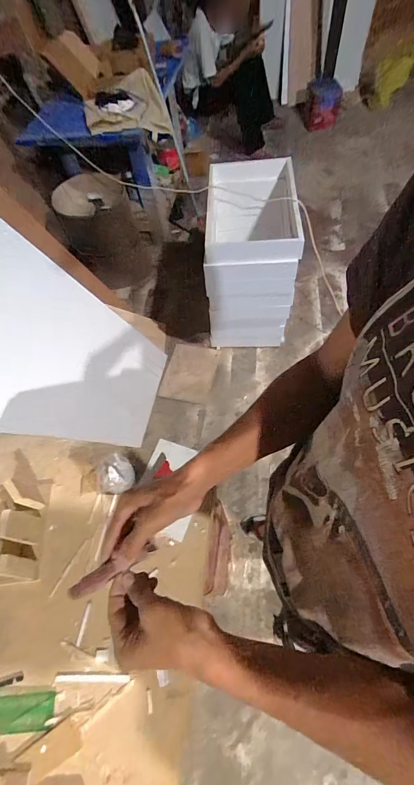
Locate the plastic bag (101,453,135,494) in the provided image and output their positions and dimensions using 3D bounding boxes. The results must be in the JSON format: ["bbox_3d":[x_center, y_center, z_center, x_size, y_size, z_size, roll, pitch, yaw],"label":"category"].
[{"bbox_3d":[-0.191,0.165,0.703,0.079,0.034,0.081,-8,59,2],"label":"plastic bag"}]

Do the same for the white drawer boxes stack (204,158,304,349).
[{"bbox_3d":[0.217,-0.650,1.700,0.402,0.637,0.647,0,59,7],"label":"white drawer boxes stack"}]

